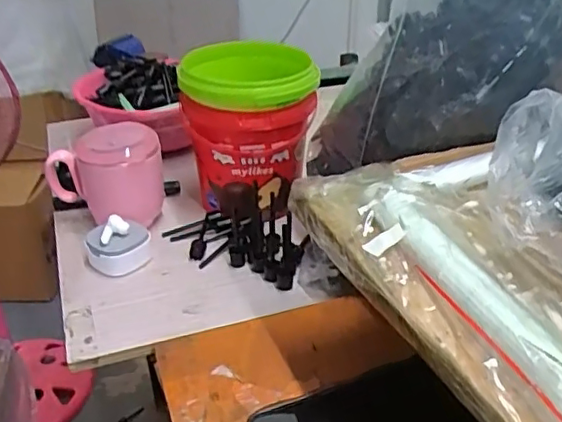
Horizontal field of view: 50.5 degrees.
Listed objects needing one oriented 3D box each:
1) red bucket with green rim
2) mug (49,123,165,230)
[{"bbox_3d":[-0.034,-0.084,0.619,0.127,0.159,0.138,-4,32,-5],"label":"red bucket with green rim"},{"bbox_3d":[-0.171,-0.029,0.588,0.106,0.102,0.069,-11,33,-16],"label":"mug"}]

